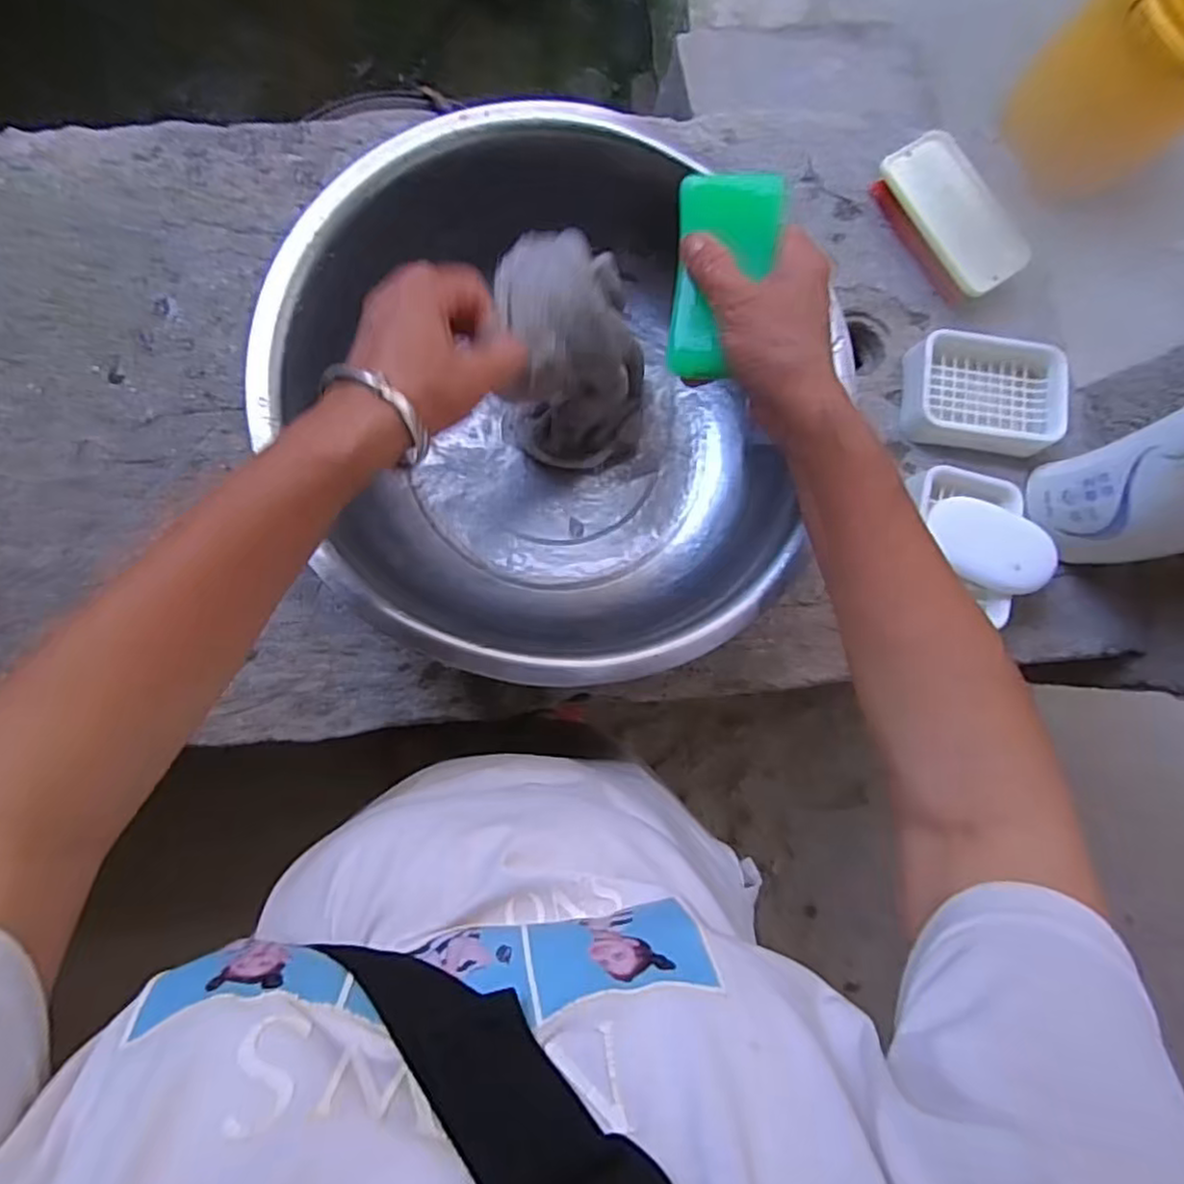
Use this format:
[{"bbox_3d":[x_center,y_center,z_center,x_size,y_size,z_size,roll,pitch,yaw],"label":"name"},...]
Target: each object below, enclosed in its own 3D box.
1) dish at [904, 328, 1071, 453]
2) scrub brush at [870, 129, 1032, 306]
[{"bbox_3d":[0.306,-0.156,0.535,0.116,0.037,0.087,6,86,-6],"label":"dish"},{"bbox_3d":[0.286,-0.298,0.547,0.066,0.030,0.134,-35,91,-7],"label":"scrub brush"}]

